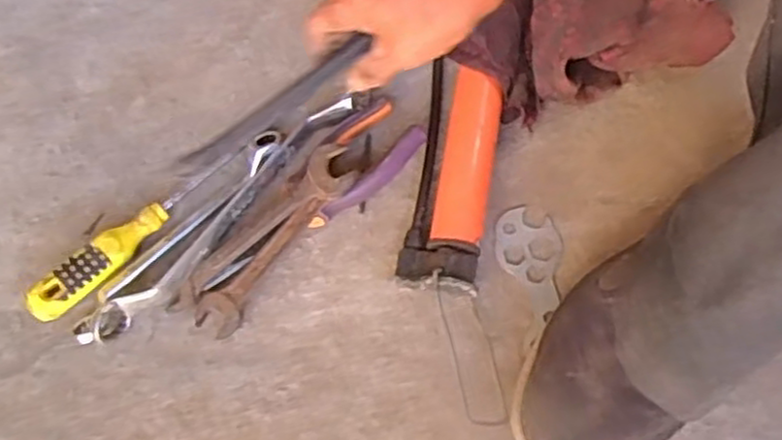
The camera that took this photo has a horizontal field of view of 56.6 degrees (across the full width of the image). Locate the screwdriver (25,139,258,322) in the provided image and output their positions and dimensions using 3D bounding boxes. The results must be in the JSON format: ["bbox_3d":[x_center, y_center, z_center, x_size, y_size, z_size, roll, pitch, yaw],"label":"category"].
[{"bbox_3d":[-0.166,0.003,0.496,0.181,0.030,0.023,-42,75,-11],"label":"screwdriver"}]

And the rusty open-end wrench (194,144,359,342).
[{"bbox_3d":[-0.077,0.014,0.489,0.031,0.009,0.149,38,89,13],"label":"rusty open-end wrench"}]

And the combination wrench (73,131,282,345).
[{"bbox_3d":[-0.146,0.007,0.499,0.023,0.009,0.190,39,77,13],"label":"combination wrench"}]

